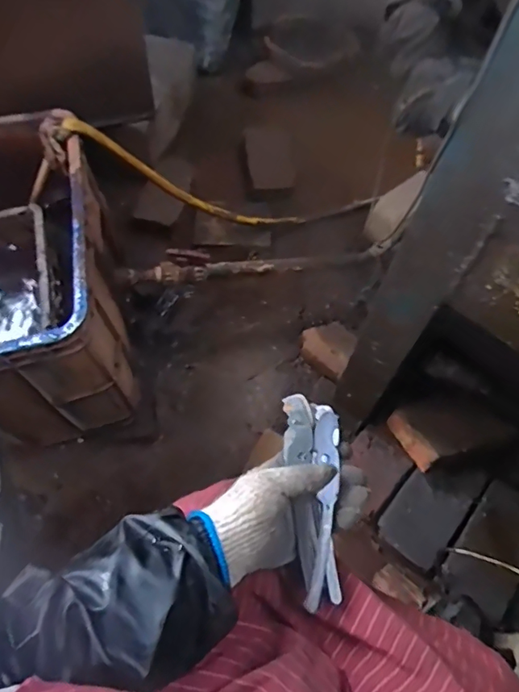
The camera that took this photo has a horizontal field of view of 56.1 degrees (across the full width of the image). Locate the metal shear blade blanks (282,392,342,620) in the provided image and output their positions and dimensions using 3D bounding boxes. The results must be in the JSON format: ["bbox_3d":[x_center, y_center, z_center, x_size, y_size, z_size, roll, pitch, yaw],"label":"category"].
[{"bbox_3d":[0.053,0.139,0.455,0.050,0.011,0.185,1,70,-2],"label":"metal shear blade blanks"}]

